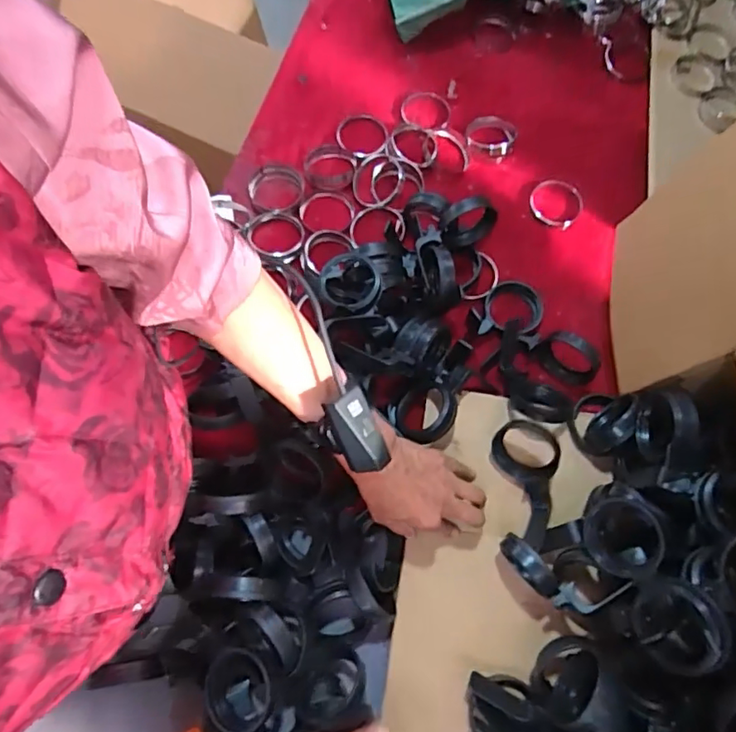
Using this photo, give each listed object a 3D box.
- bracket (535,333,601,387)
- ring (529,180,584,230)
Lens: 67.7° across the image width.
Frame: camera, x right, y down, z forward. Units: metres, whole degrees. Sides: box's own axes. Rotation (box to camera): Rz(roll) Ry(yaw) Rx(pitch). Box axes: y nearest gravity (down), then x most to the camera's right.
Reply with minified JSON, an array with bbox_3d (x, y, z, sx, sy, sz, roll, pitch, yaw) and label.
[{"bbox_3d":[0.239,-0.012,0.651,0.025,0.066,0.072,-29,66,-32],"label":"bracket"},{"bbox_3d":[0.259,-0.227,0.762,0.076,0.013,0.065,43,97,19],"label":"ring"}]

